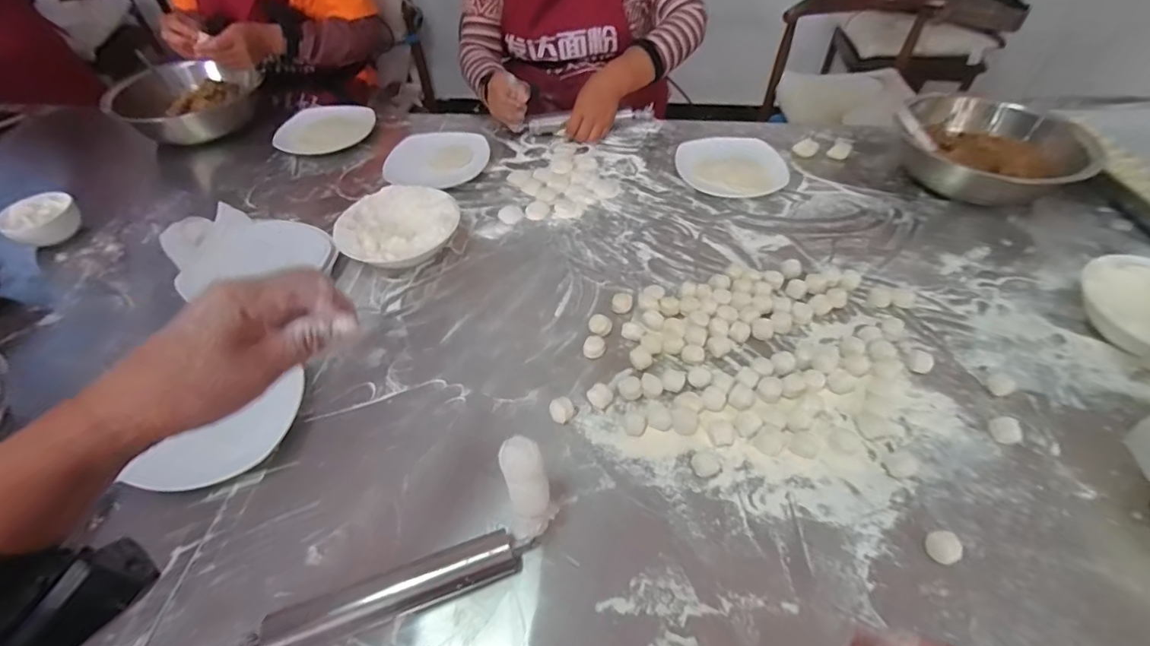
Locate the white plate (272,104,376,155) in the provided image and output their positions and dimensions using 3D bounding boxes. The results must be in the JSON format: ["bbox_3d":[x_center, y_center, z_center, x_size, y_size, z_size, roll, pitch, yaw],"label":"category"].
[{"bbox_3d":[-0.472,-0.368,0.984,0.165,0.029,0.165,-1,49,1],"label":"white plate"}]

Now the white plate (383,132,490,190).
[{"bbox_3d":[-0.242,-0.284,0.903,0.165,0.028,0.165,-1,49,1],"label":"white plate"}]

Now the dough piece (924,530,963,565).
[{"bbox_3d":[0.331,0.203,0.467,0.024,0.022,0.027,-21,51,-16],"label":"dough piece"}]

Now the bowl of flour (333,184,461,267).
[{"bbox_3d":[-0.247,-0.127,0.741,0.163,0.060,0.159,-1,49,1],"label":"bowl of flour"}]

